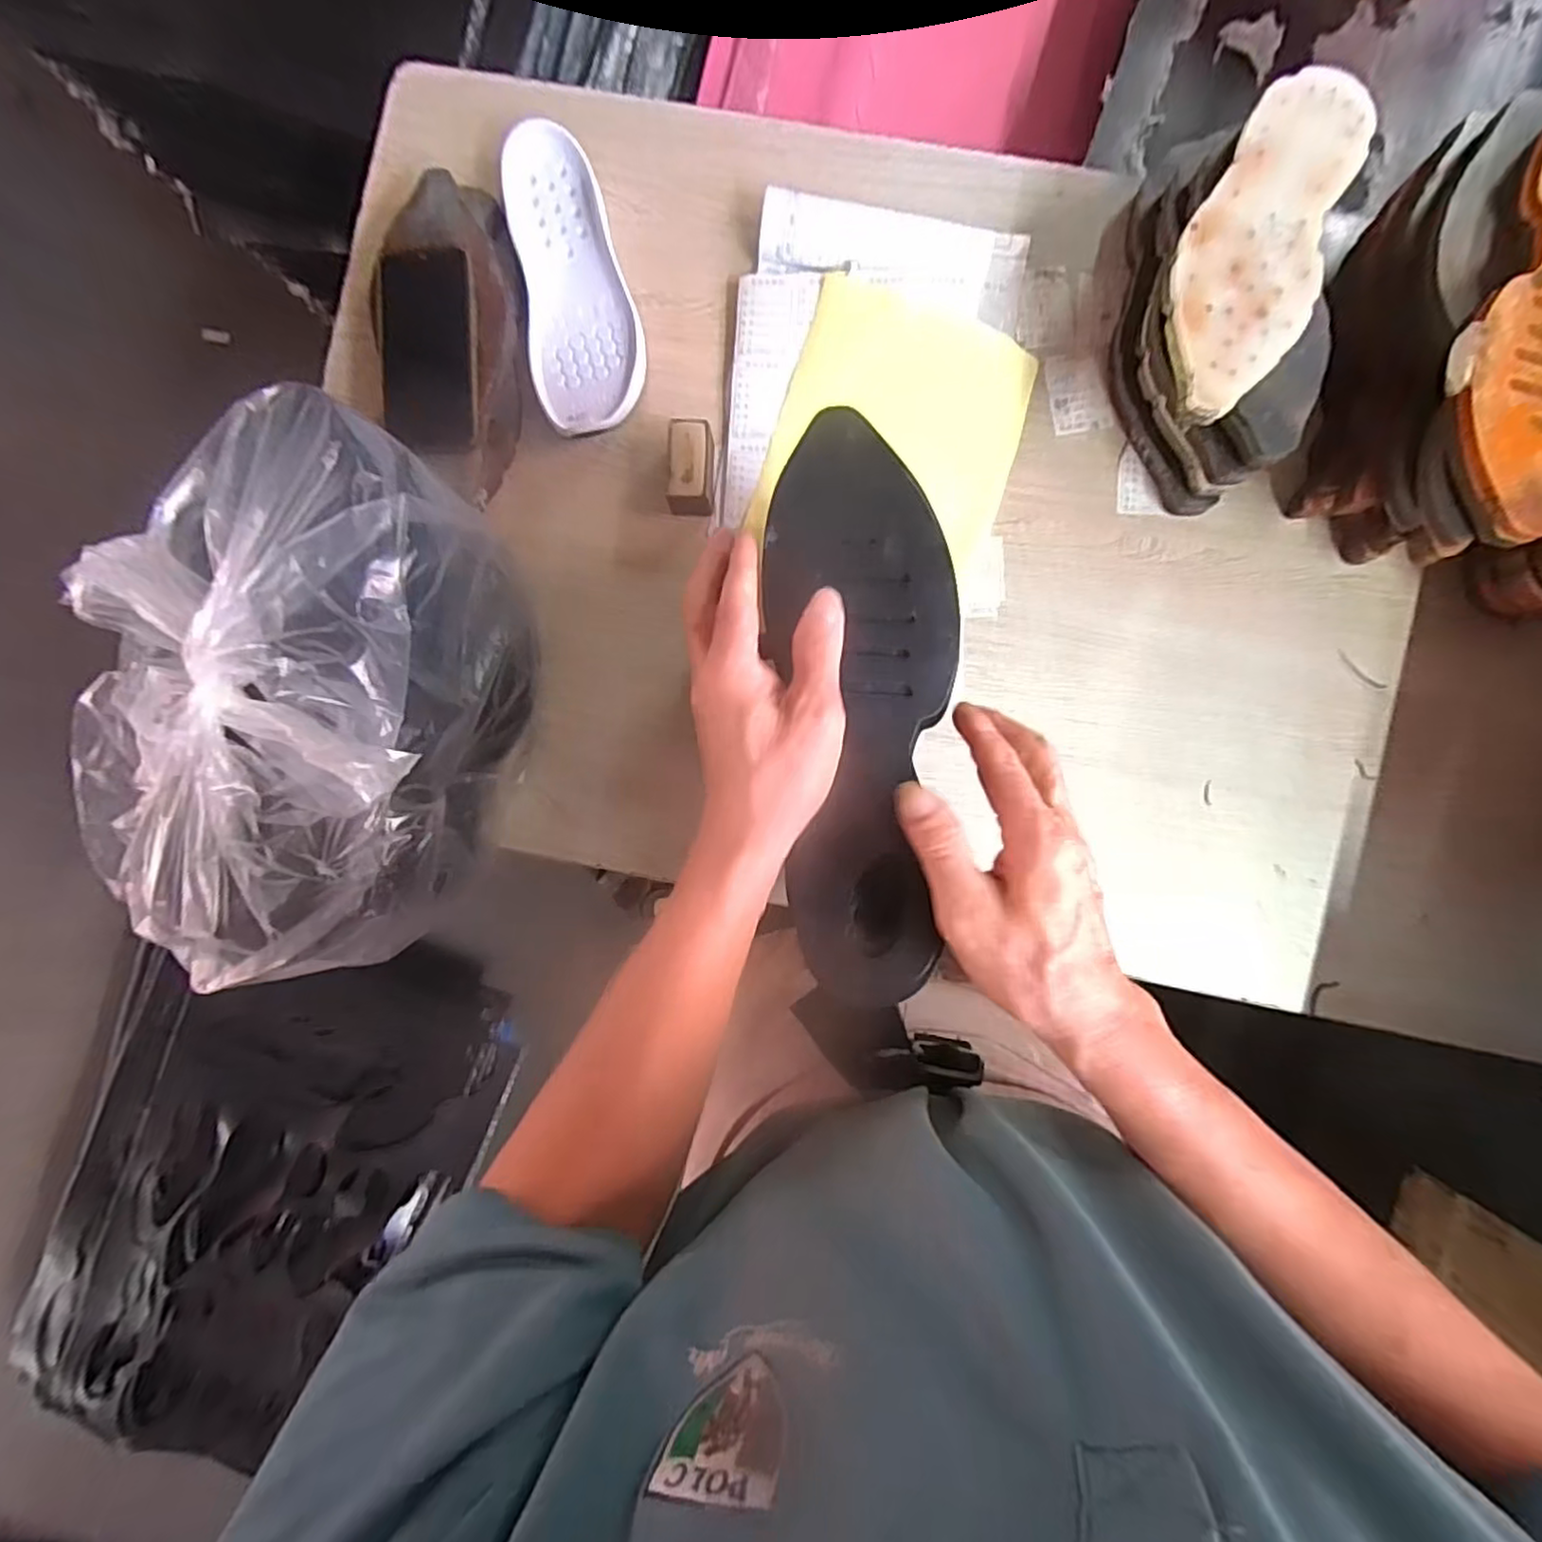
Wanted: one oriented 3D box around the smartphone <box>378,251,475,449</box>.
[{"bbox_3d":[-0.280,-0.340,0.551,0.078,0.010,0.160,-4,88,3],"label":"smartphone"}]

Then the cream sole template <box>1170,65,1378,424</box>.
[{"bbox_3d":[0.337,-0.366,0.467,0.092,0.008,0.249,20,89,3],"label":"cream sole template"}]

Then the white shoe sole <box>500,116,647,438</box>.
[{"bbox_3d":[-0.167,-0.414,0.587,0.094,0.044,0.262,-8,88,3],"label":"white shoe sole"}]

